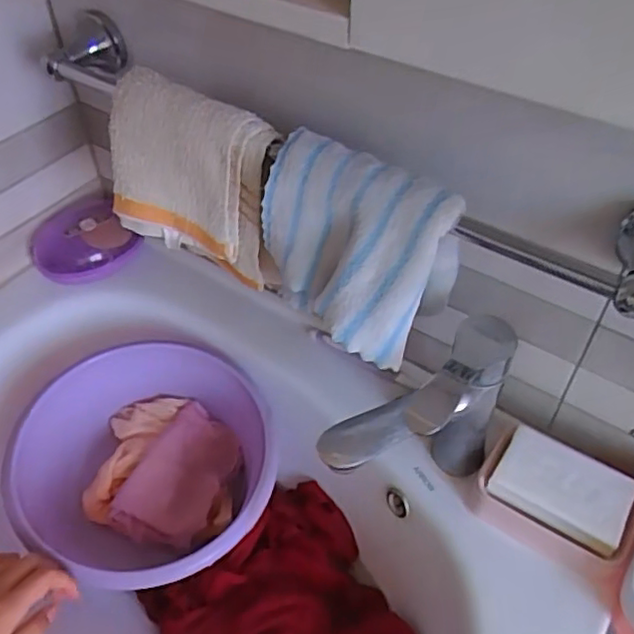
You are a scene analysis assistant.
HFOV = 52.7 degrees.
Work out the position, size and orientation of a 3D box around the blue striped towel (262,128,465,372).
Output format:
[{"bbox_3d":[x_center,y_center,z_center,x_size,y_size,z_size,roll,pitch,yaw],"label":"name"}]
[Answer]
[{"bbox_3d":[0.019,-0.052,0.471,0.141,0.134,0.037,31,25,24],"label":"blue striped towel"}]

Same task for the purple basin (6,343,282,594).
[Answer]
[{"bbox_3d":[-0.166,0.162,0.656,0.226,0.121,0.238,9,50,11],"label":"purple basin"}]

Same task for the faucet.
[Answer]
[{"bbox_3d":[0.076,0.091,0.515,0.155,0.168,0.043,-20,50,-17],"label":"faucet"}]

